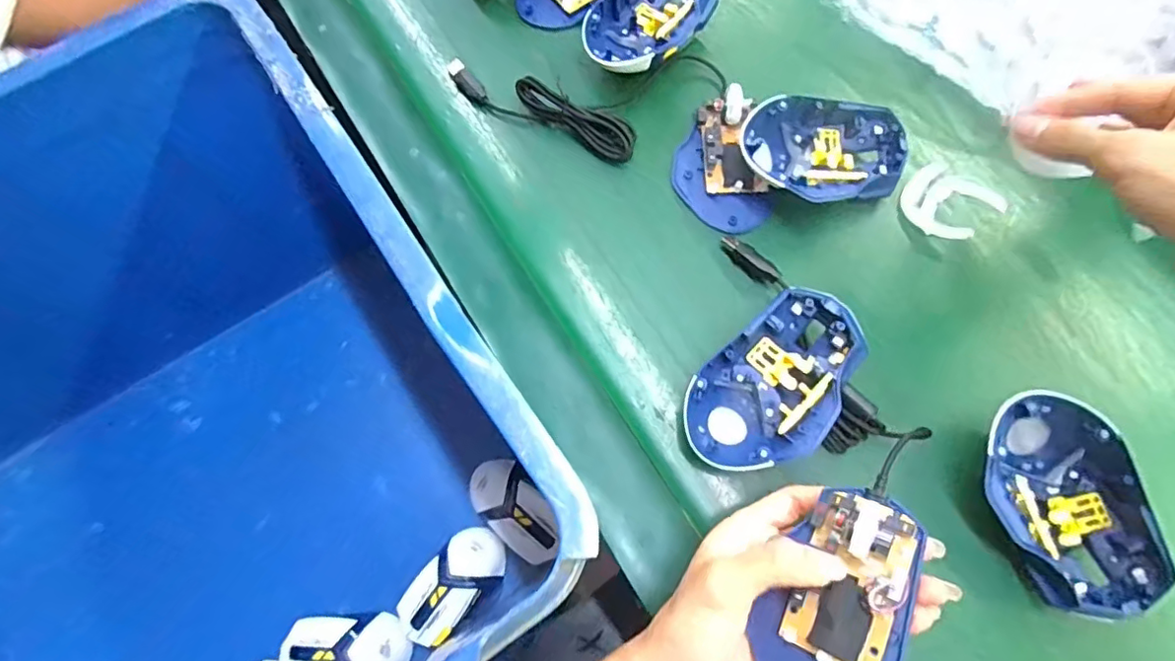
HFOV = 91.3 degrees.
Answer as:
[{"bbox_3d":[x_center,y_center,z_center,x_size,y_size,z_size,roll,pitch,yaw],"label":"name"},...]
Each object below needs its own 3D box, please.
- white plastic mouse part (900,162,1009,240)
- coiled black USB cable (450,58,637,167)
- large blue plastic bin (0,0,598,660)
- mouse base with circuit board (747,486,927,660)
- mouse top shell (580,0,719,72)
[{"bbox_3d":[0.257,-0.092,0.407,0.058,0.017,0.058,0,71,1],"label":"white plastic mouse part"},{"bbox_3d":[-0.037,-0.174,0.438,0.163,0.026,0.033,28,74,10],"label":"coiled black USB cable"},{"bbox_3d":[-0.406,0.161,0.466,0.721,0.363,0.500,-30,73,-9],"label":"large blue plastic bin"},{"bbox_3d":[0.125,0.134,0.282,0.060,0.023,0.110,22,81,29],"label":"mouse base with circuit board"},{"bbox_3d":[0.047,-0.234,0.445,0.113,0.038,0.076,-43,76,-12],"label":"mouse top shell"}]

